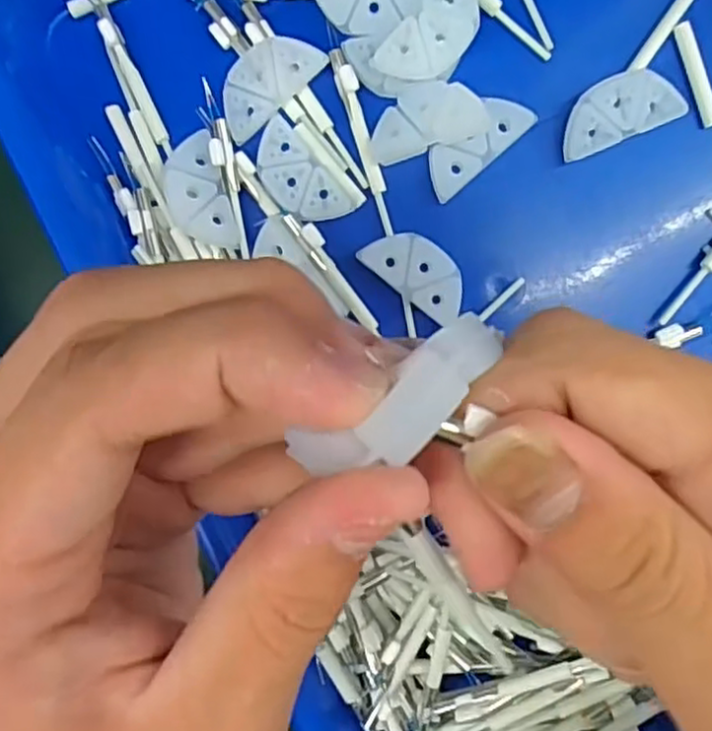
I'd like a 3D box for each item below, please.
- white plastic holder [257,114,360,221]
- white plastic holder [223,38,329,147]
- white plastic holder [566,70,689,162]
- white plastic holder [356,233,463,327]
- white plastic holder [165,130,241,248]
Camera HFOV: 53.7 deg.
[{"bbox_3d":[-0.020,-0.062,0.233,0.019,0.004,0.038,-40,92,6],"label":"white plastic holder"},{"bbox_3d":[-0.030,-0.092,0.229,0.038,0.007,0.019,-40,92,6],"label":"white plastic holder"},{"bbox_3d":[0.084,-0.082,0.227,0.039,0.009,0.019,-22,94,5],"label":"white plastic holder"},{"bbox_3d":[0.021,-0.032,0.235,0.037,0.005,0.019,39,97,-1],"label":"white plastic holder"},{"bbox_3d":[-0.052,-0.058,0.233,0.020,0.006,0.037,-9,95,4],"label":"white plastic holder"}]

